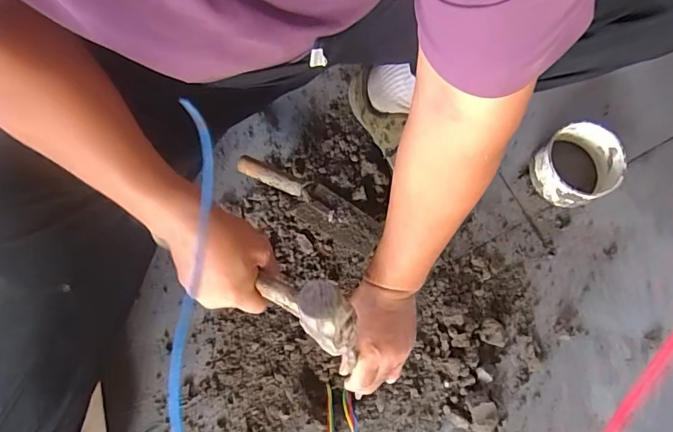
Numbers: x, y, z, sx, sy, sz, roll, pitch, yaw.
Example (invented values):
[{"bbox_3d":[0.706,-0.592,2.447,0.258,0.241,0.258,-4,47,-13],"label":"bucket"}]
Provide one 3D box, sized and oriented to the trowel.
[{"bbox_3d":[-0.036,-0.023,0.664,0.217,0.053,0.060,35,80,6],"label":"trowel"}]

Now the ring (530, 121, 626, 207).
[{"bbox_3d":[0.353,-0.074,0.679,0.110,0.069,0.109,0,78,0],"label":"ring"}]

